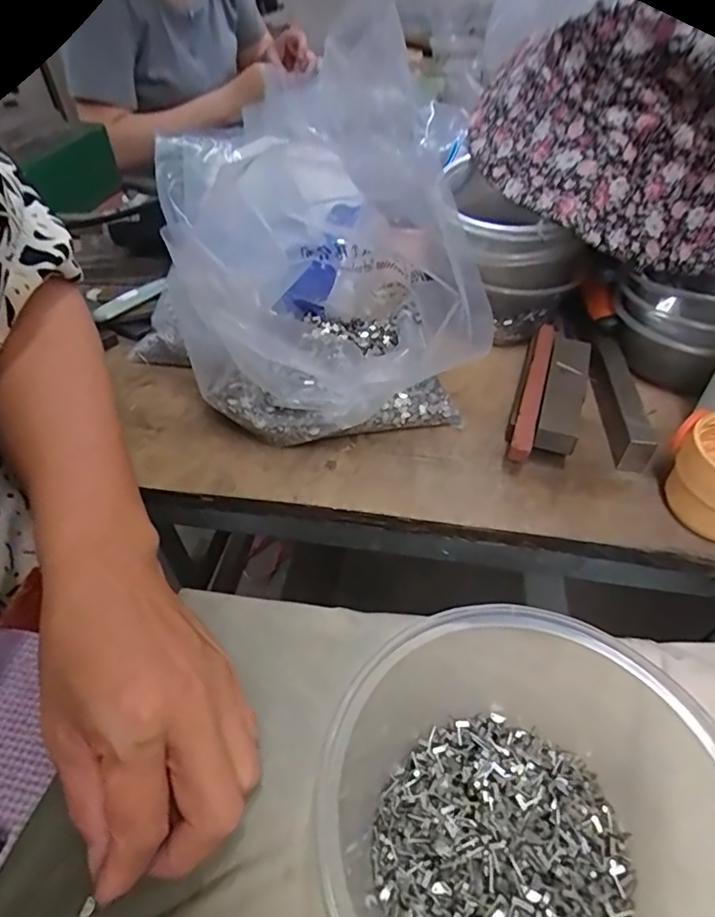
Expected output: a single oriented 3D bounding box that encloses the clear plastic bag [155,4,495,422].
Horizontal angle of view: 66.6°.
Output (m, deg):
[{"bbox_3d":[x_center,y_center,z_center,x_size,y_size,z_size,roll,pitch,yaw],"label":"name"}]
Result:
[{"bbox_3d":[-0.033,-0.163,0.395,0.222,0.150,0.283,-5,48,-6],"label":"clear plastic bag"}]

